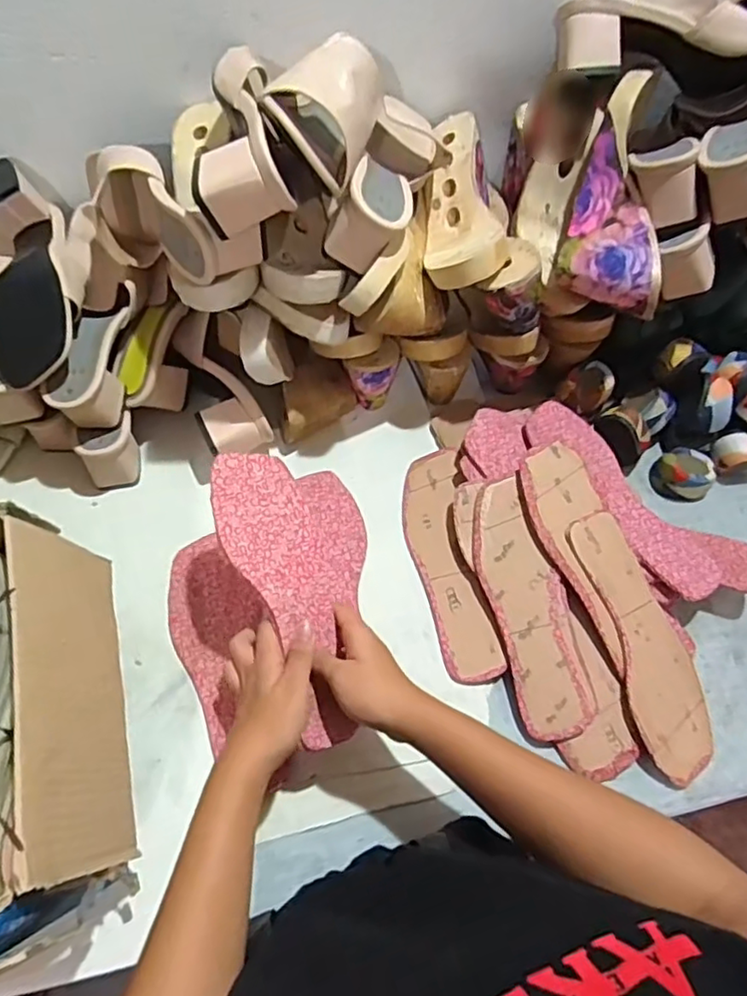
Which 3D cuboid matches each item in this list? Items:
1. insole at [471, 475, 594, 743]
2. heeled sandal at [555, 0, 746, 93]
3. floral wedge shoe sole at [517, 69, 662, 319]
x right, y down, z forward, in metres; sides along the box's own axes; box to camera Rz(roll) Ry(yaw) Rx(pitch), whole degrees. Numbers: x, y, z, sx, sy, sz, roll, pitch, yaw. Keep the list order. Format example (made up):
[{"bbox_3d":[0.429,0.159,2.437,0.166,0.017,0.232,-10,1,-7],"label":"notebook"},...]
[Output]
[{"bbox_3d":[0.144,0.099,0.587,0.067,0.012,0.235,-16,74,2],"label":"insole"},{"bbox_3d":[0.288,-0.423,0.572,0.235,0.093,0.091,4,61,-2],"label":"heeled sandal"},{"bbox_3d":[0.196,-0.279,0.610,0.078,0.108,0.245,-14,77,-11],"label":"floral wedge shoe sole"}]

